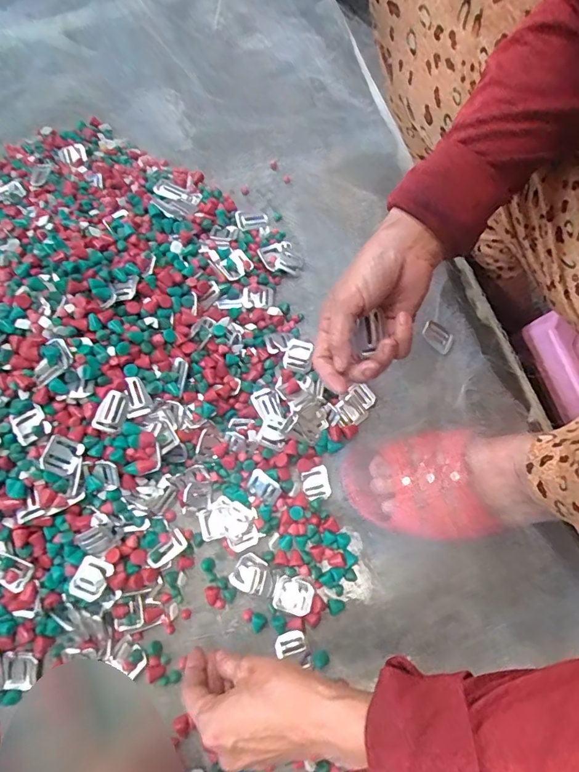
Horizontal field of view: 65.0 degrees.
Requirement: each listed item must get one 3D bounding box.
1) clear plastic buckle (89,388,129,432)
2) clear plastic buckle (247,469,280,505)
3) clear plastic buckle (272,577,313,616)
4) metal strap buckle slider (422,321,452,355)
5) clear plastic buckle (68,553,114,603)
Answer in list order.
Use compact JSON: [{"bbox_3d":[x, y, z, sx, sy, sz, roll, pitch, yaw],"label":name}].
[{"bbox_3d":[-0.174,0.025,0.443,0.025,0.008,0.040,31,84,-12],"label":"clear plastic buckle"},{"bbox_3d":[-0.027,0.102,0.463,0.034,0.009,0.024,36,78,13],"label":"clear plastic buckle"},{"bbox_3d":[0.004,0.201,0.435,0.035,0.007,0.032,10,74,6],"label":"clear plastic buckle"},{"bbox_3d":[0.166,-0.056,0.510,0.036,0.009,0.022,35,78,12],"label":"metal strap buckle slider"},{"bbox_3d":[-0.186,0.179,0.423,0.032,0.008,0.037,23,75,9],"label":"clear plastic buckle"}]

